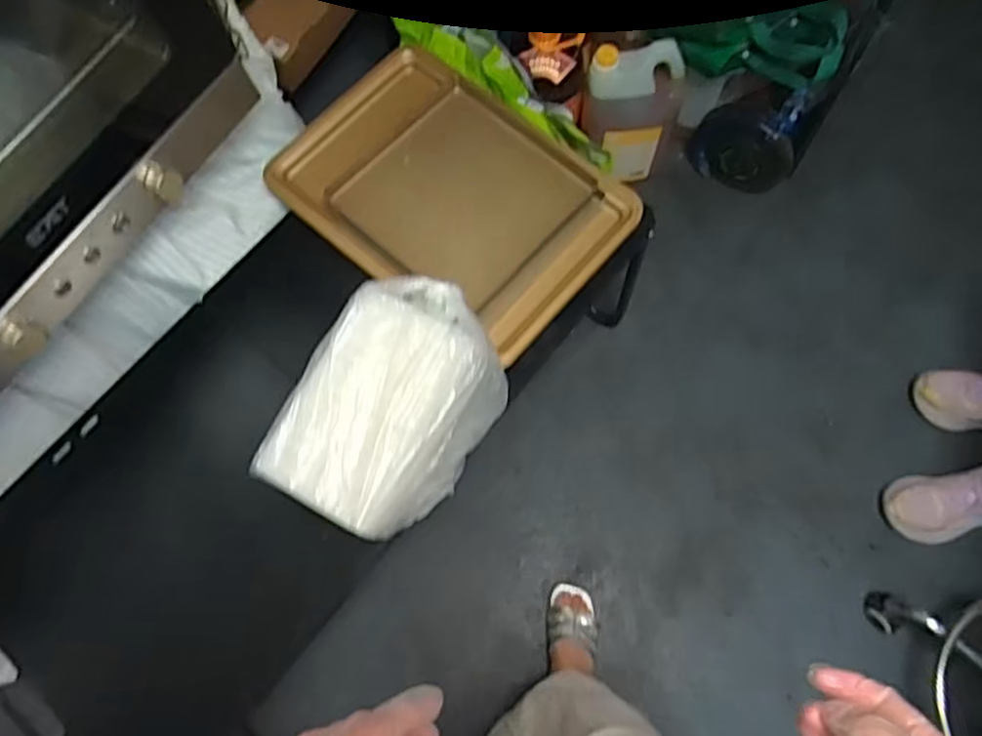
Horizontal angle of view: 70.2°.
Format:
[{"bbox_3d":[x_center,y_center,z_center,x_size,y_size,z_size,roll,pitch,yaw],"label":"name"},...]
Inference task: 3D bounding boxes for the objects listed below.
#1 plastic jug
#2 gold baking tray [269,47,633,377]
[{"bbox_3d":[0.299,-0.537,1.494,0.187,0.339,0.148,15,72,8],"label":"plastic jug"},{"bbox_3d":[-0.062,-0.263,1.038,0.486,0.043,0.329,37,77,14],"label":"gold baking tray"}]

